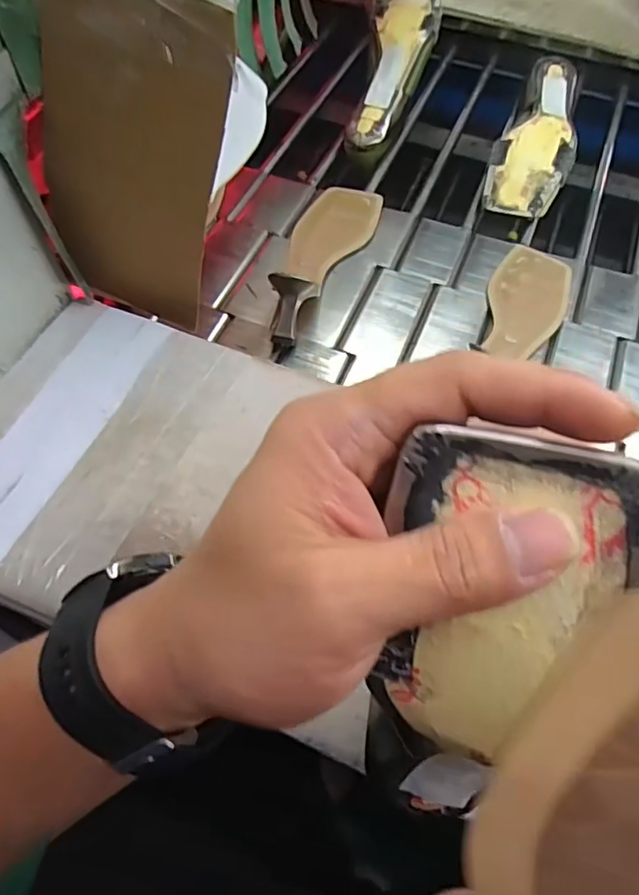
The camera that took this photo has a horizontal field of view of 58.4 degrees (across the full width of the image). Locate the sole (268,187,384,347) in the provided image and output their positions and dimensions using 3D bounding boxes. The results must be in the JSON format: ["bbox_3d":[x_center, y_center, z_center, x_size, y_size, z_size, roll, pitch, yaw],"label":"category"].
[{"bbox_3d":[0.001,-0.209,0.589,0.079,0.057,0.244,15,61,9],"label":"sole"}]

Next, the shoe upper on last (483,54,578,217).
[{"bbox_3d":[0.259,-0.371,0.684,0.085,0.063,0.227,16,61,9],"label":"shoe upper on last"}]

